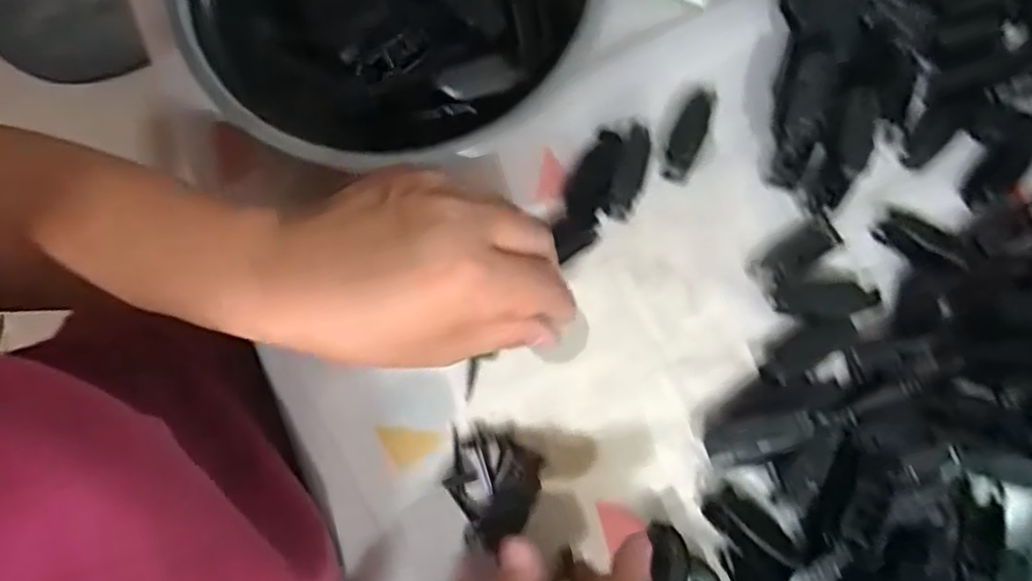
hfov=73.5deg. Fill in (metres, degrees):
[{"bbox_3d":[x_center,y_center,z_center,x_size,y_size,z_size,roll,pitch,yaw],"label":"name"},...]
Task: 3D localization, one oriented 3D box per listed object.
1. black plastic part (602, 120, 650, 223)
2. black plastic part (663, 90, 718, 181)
[{"bbox_3d":[0.058,-0.063,0.359,0.016,0.013,0.051,13,78,3],"label":"black plastic part"},{"bbox_3d":[0.091,-0.082,0.363,0.017,0.015,0.048,21,79,5],"label":"black plastic part"}]

